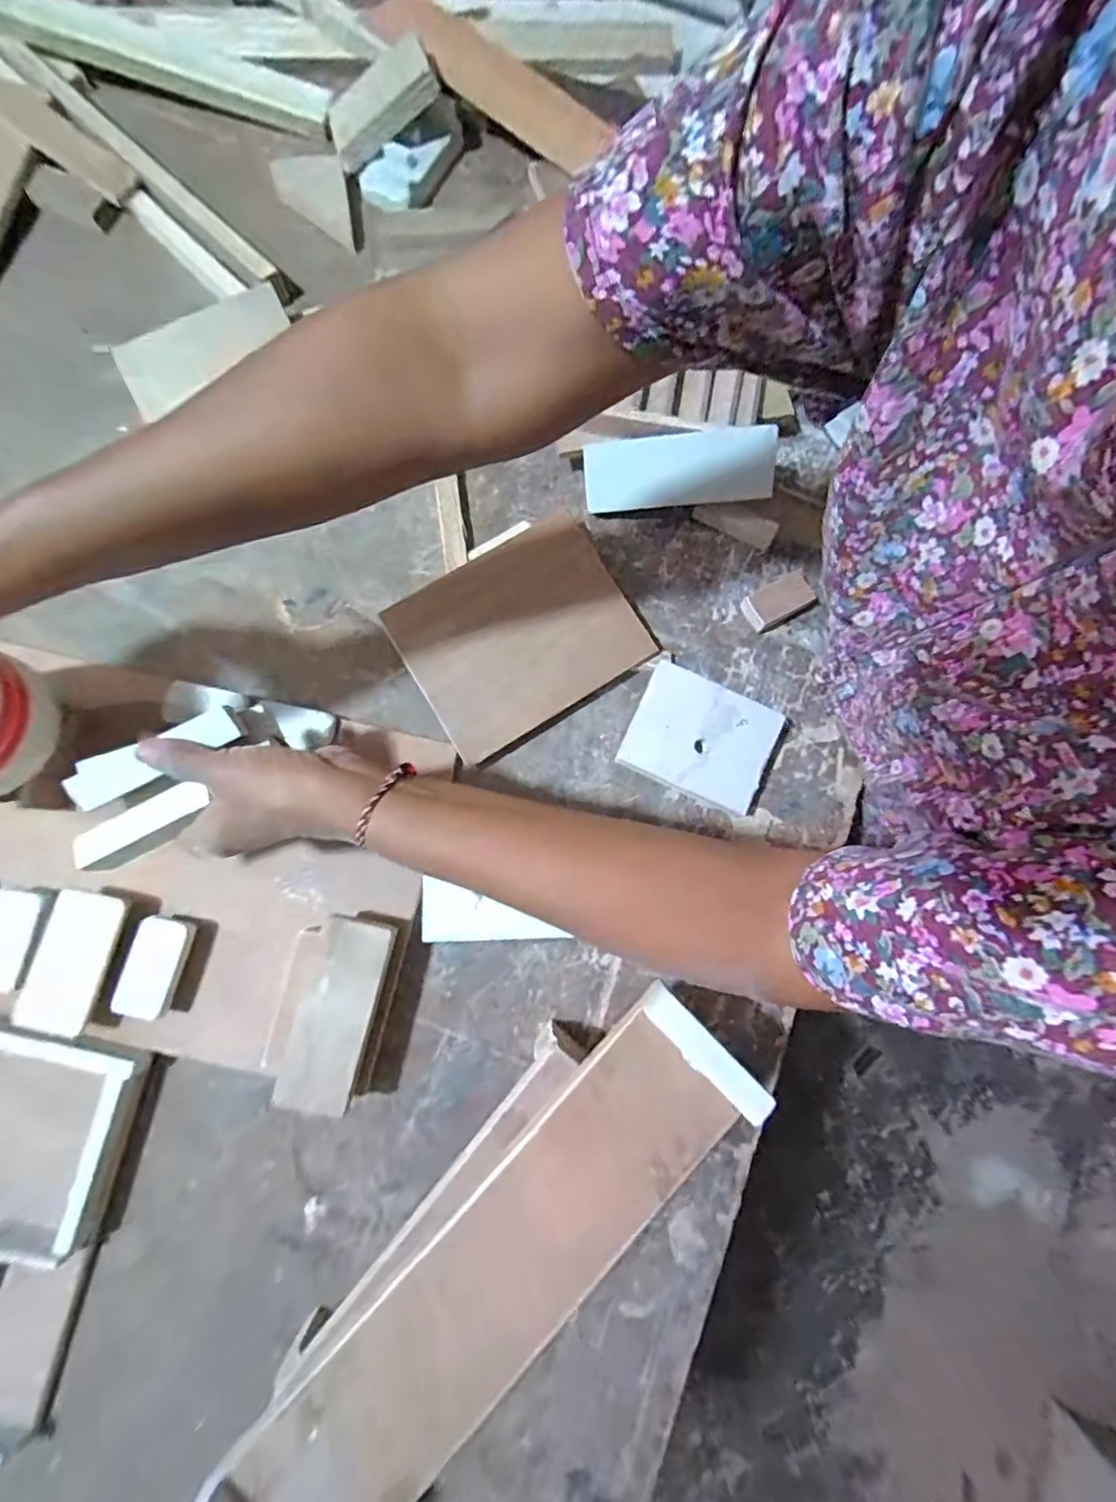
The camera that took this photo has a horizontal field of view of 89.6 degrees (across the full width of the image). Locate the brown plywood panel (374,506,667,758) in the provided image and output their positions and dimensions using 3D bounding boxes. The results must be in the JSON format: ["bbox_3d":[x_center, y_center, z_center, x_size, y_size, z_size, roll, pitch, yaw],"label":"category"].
[{"bbox_3d":[-0.024,-0.090,0.417,0.171,0.006,0.130,-32,86,-8],"label":"brown plywood panel"}]

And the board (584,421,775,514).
[{"bbox_3d":[0.091,-0.211,0.423,0.138,0.005,0.049,-3,116,8],"label":"board"}]

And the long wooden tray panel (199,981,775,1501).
[{"bbox_3d":[-0.032,0.277,0.293,0.331,0.025,0.080,-44,85,-9],"label":"long wooden tray panel"}]

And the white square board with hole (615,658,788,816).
[{"bbox_3d":[0.105,-0.009,0.417,0.100,0.024,0.081,25,80,3],"label":"white square board with hole"}]

